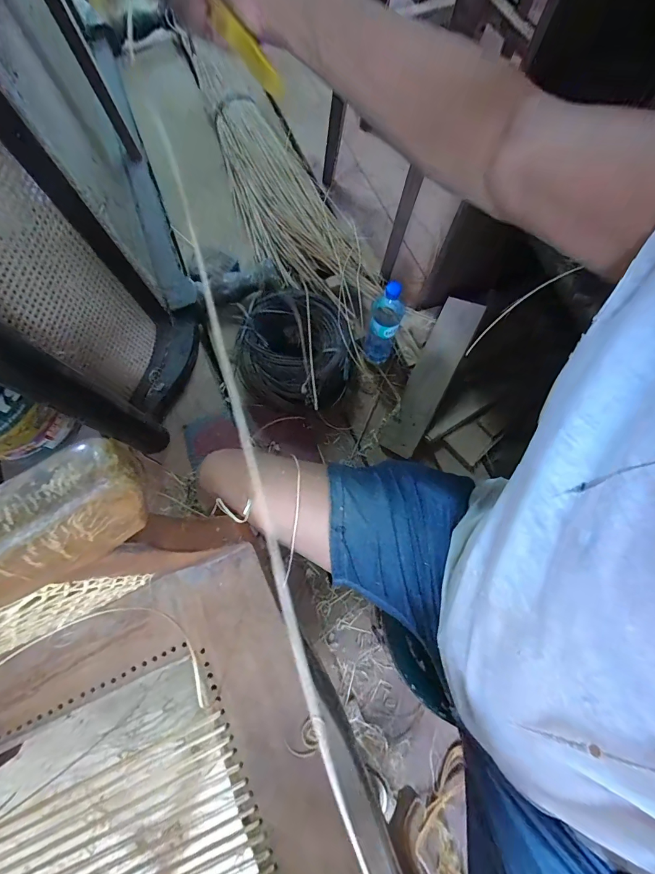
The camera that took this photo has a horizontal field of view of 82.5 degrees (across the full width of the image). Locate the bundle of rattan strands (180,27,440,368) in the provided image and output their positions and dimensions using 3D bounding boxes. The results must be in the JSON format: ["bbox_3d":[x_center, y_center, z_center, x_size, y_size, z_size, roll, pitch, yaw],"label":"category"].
[{"bbox_3d":[-0.067,-0.596,1.040,0.278,0.121,0.982,-26,74,-8],"label":"bundle of rattan strands"}]

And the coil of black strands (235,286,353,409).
[{"bbox_3d":[-0.075,-0.211,0.877,0.275,0.114,0.275,14,72,4],"label":"coil of black strands"}]

